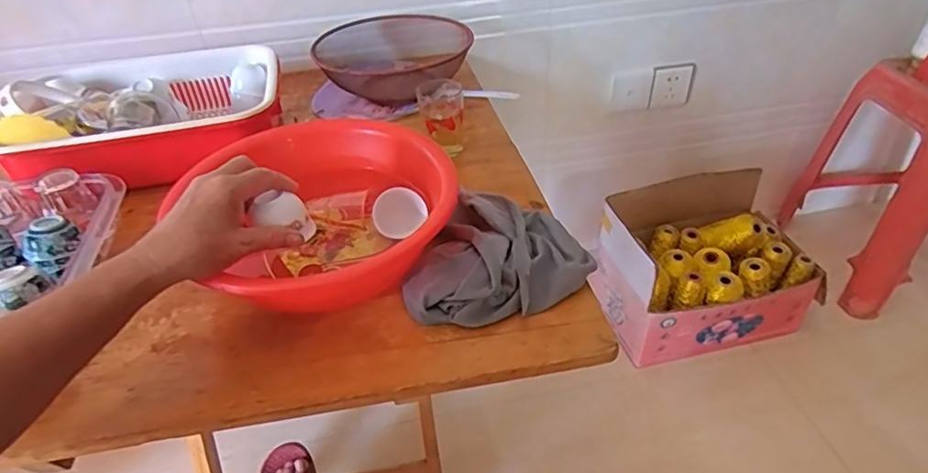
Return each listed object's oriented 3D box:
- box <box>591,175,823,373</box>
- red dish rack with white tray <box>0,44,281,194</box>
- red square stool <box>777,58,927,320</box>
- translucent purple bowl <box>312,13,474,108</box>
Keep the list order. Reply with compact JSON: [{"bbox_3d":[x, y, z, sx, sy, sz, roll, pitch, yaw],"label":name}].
[{"bbox_3d":[0.479,0.059,1.127,0.390,0.260,0.253,-10,39,-7],"label":"box"},{"bbox_3d":[-0.404,-0.164,0.707,0.319,0.092,0.270,-14,40,-11],"label":"red dish rack with white tray"},{"bbox_3d":[0.969,-0.134,1.167,0.334,0.429,0.385,-4,39,0],"label":"red square stool"},{"bbox_3d":[-0.106,-0.277,0.874,0.239,0.090,0.188,-7,39,-4],"label":"translucent purple bowl"}]

